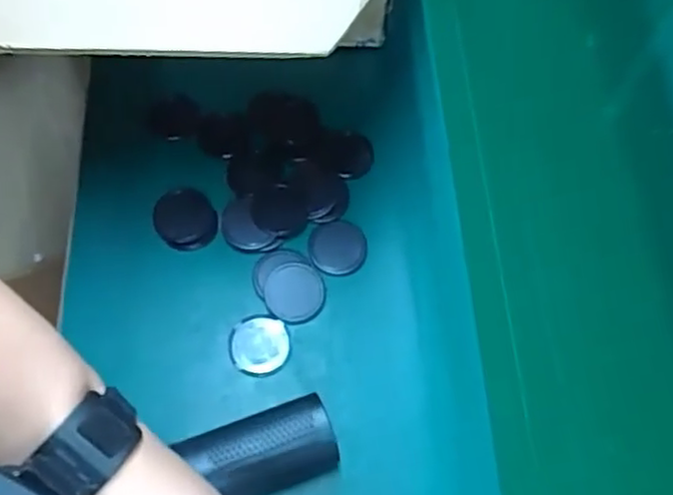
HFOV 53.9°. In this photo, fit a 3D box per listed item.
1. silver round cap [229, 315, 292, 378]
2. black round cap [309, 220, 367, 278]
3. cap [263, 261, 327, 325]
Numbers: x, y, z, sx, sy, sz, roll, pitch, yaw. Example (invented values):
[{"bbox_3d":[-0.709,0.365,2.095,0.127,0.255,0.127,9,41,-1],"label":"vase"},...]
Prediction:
[{"bbox_3d":[-0.063,0.081,0.546,0.049,0.004,0.050,-2,64,-2],"label":"silver round cap"},{"bbox_3d":[0.002,0.000,0.587,0.048,0.011,0.054,21,65,9],"label":"black round cap"},{"bbox_3d":[-0.036,0.038,0.566,0.051,0.004,0.053,0,64,-1],"label":"cap"}]

